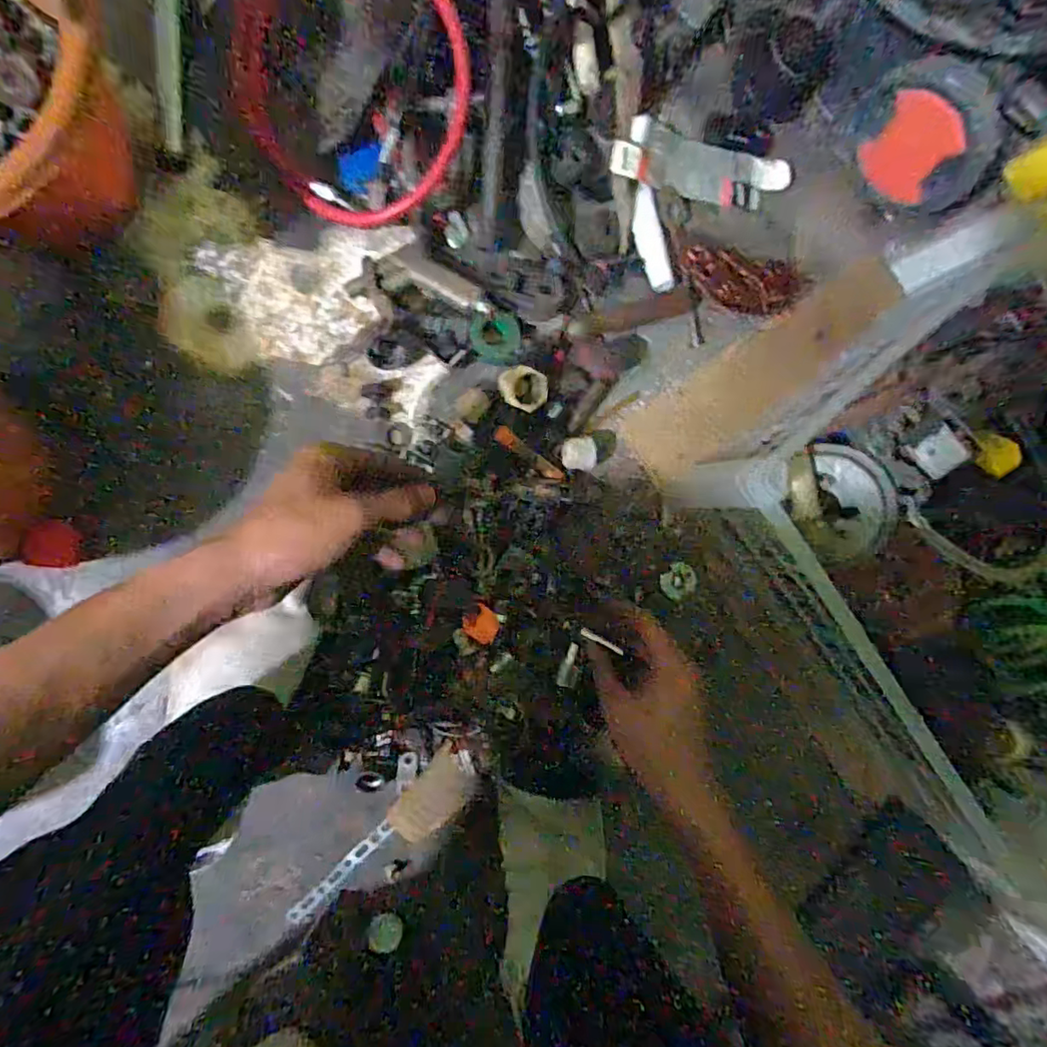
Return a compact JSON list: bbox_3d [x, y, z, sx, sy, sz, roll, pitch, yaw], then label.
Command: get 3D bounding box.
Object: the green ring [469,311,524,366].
[{"bbox_3d":[-0.023,-0.162,0.494,0.044,0.014,0.044,0,92,-9],"label":"green ring"}]

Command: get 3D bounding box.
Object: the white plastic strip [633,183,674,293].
[{"bbox_3d":[0.116,-0.258,0.511,0.026,0.006,0.091,-16,94,-8],"label":"white plastic strip"}]

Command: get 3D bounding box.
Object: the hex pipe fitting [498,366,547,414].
[{"bbox_3d":[0.000,-0.116,0.482,0.040,0.014,0.035,17,101,-8],"label":"hex pipe fitting"}]

